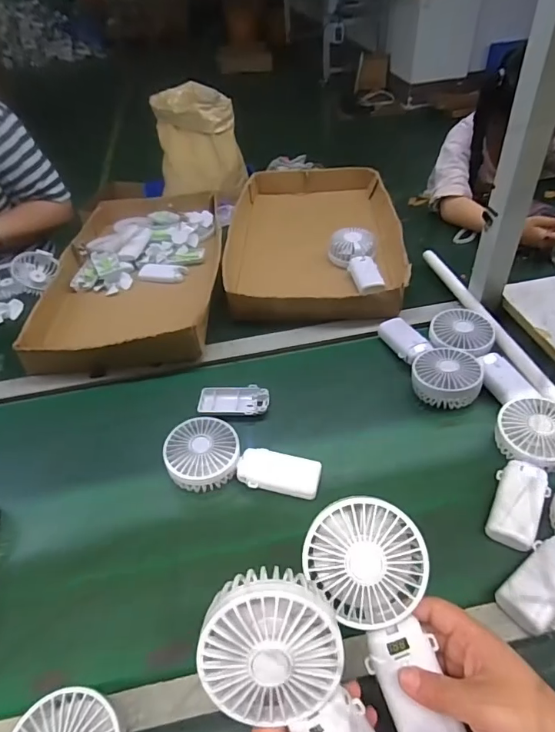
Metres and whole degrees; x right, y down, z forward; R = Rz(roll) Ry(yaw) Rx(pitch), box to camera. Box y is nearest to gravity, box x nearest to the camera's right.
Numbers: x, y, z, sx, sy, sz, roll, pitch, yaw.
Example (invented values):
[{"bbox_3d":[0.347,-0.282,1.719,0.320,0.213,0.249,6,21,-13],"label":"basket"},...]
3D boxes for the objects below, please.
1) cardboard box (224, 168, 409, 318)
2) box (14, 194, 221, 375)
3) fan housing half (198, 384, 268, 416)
[{"bbox_3d":[0.076,-0.268,0.928,0.334,0.061,0.517,2,44,7],"label":"cardboard box"},{"bbox_3d":[-0.258,-0.191,0.862,0.279,0.056,0.531,-6,43,-1],"label":"box"},{"bbox_3d":[-0.062,0.049,0.641,0.098,0.014,0.047,0,44,6],"label":"fan housing half"}]

